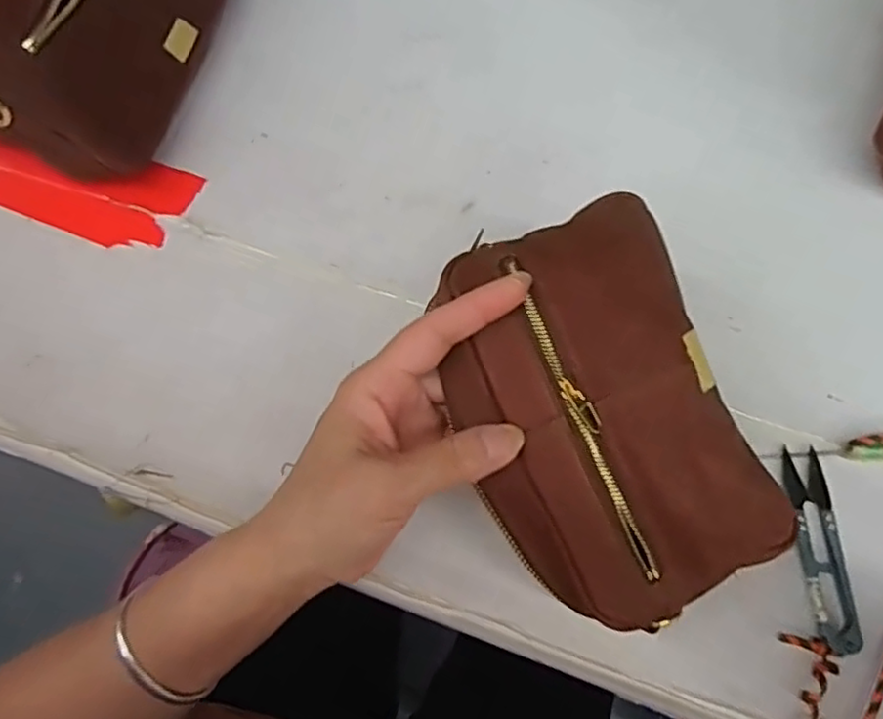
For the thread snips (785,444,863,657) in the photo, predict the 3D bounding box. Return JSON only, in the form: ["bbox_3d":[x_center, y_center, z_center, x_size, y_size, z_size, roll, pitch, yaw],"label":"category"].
[{"bbox_3d":[0.194,0.095,0.338,0.023,0.006,0.100,3,69,2],"label":"thread snips"}]

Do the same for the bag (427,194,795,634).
[{"bbox_3d":[0.073,0.026,0.309,0.120,0.050,0.180,-20,85,-7],"label":"bag"}]

